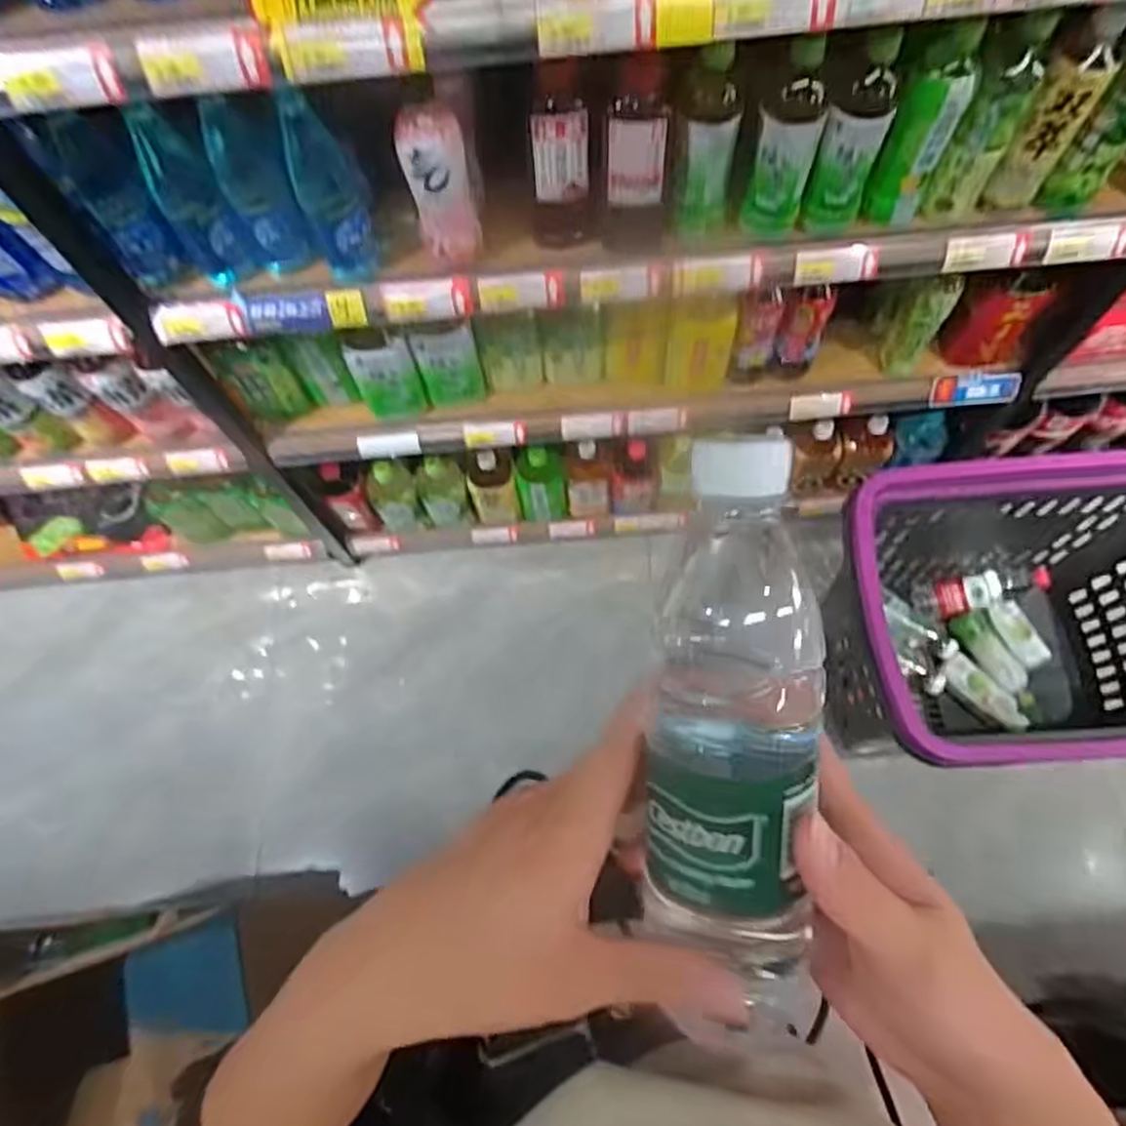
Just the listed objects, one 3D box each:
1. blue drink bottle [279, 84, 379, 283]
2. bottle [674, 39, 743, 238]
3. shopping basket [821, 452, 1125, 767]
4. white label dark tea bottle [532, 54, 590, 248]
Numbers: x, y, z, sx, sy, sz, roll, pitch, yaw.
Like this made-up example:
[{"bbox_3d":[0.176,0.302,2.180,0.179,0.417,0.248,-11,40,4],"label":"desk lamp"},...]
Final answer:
[{"bbox_3d":[-0.236,-0.373,0.750,0.061,0.193,0.057,-25,69,-7],"label":"blue drink bottle"},{"bbox_3d":[0.146,-0.419,0.741,0.057,0.189,0.056,7,69,6],"label":"bottle"},{"bbox_3d":[0.727,0.093,1.213,0.596,0.454,0.461,-5,68,1],"label":"shopping basket"},{"bbox_3d":[-0.004,-0.412,0.762,0.059,0.209,0.068,0,68,3],"label":"white label dark tea bottle"}]

